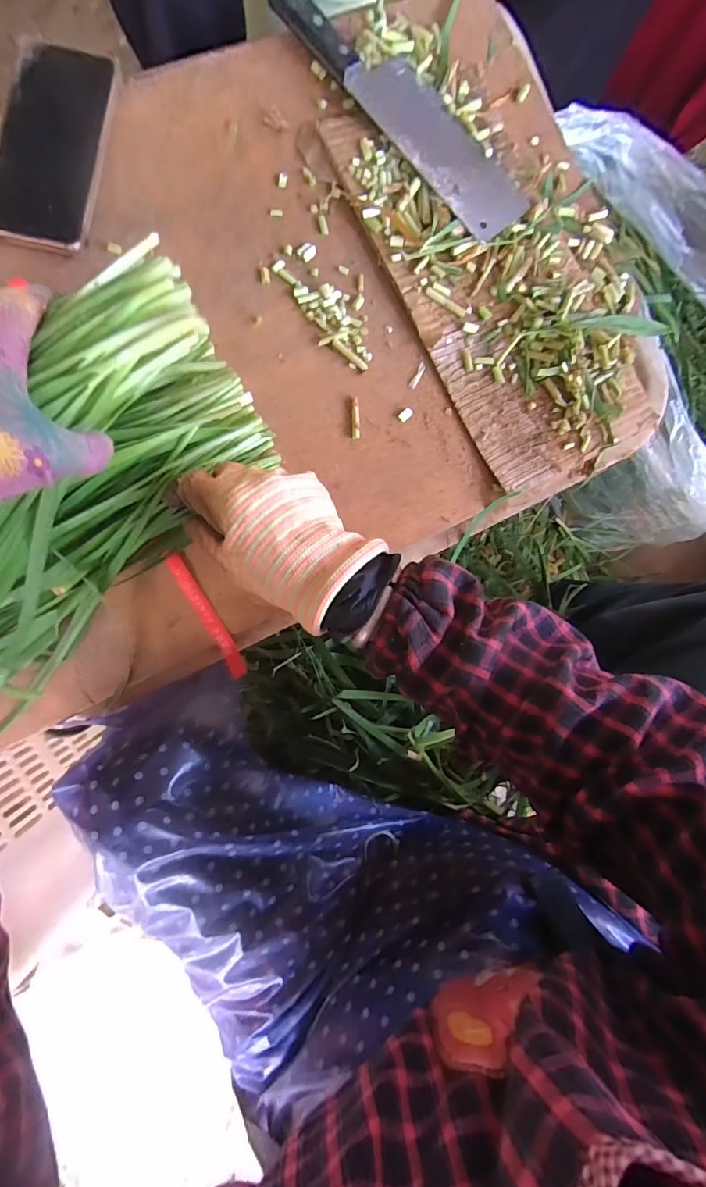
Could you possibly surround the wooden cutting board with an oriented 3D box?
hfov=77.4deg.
[{"bbox_3d":[0.139,-0.287,0.384,0.205,0.024,0.359,-27,92,-8],"label":"wooden cutting board"}]

